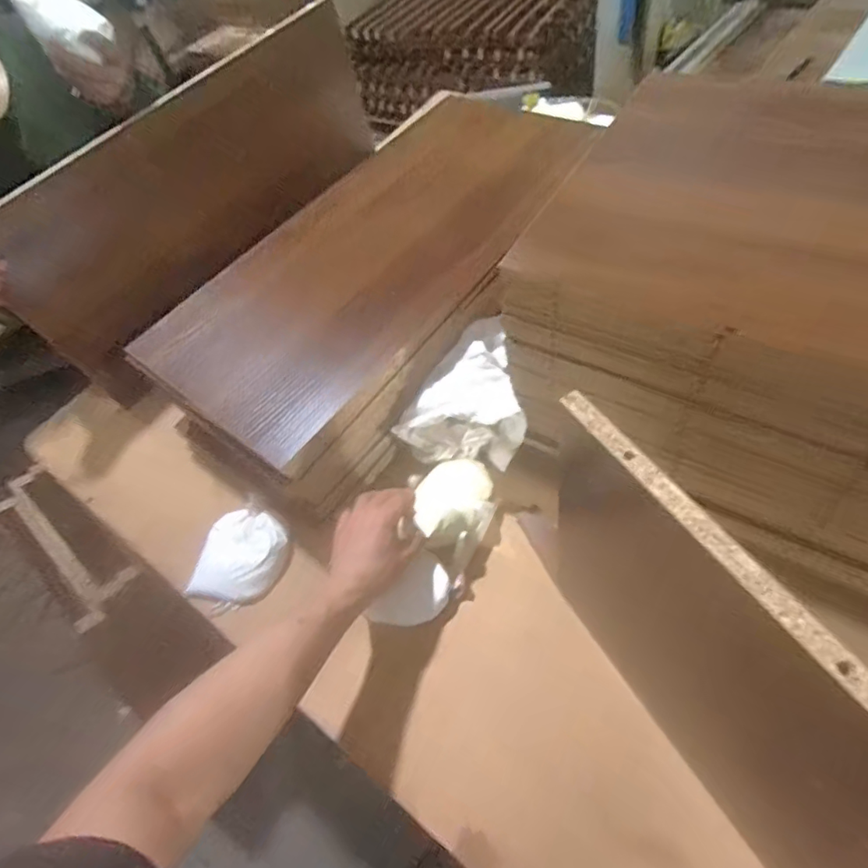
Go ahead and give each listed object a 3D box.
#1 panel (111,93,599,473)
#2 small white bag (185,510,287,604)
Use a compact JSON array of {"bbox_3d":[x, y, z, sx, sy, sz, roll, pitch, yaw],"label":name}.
[{"bbox_3d":[-0.066,-0.278,0.740,0.328,0.021,0.692,30,67,25],"label":"panel"},{"bbox_3d":[-0.249,0.159,0.674,0.107,0.038,0.124,14,61,21],"label":"small white bag"}]

